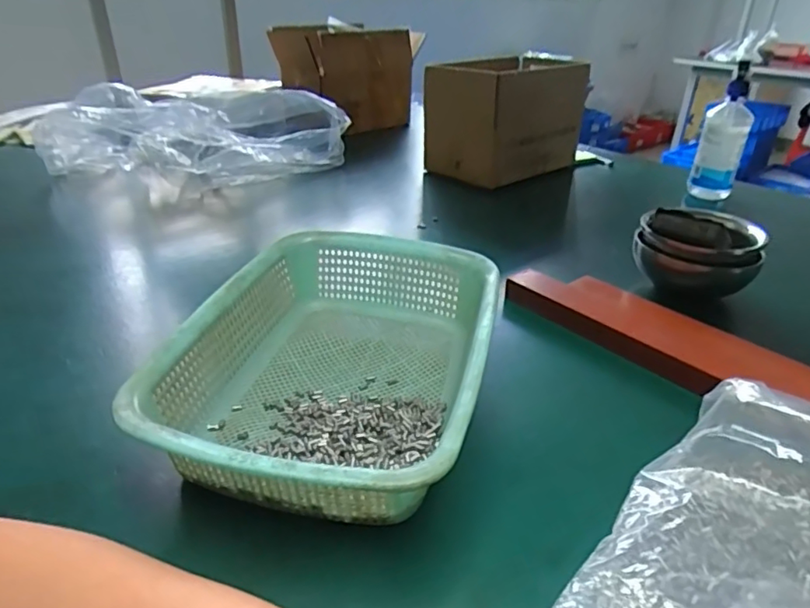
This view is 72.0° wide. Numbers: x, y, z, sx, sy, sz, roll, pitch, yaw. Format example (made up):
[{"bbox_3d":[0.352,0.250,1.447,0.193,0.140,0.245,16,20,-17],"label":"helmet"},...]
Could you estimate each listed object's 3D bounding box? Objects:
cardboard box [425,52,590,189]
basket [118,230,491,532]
[{"bbox_3d":[0.193,-0.346,1.039,0.276,0.184,0.169,-21,36,-34],"label":"cardboard box"},{"bbox_3d":[-0.047,0.045,0.439,0.214,0.083,0.297,8,30,12],"label":"basket"}]

